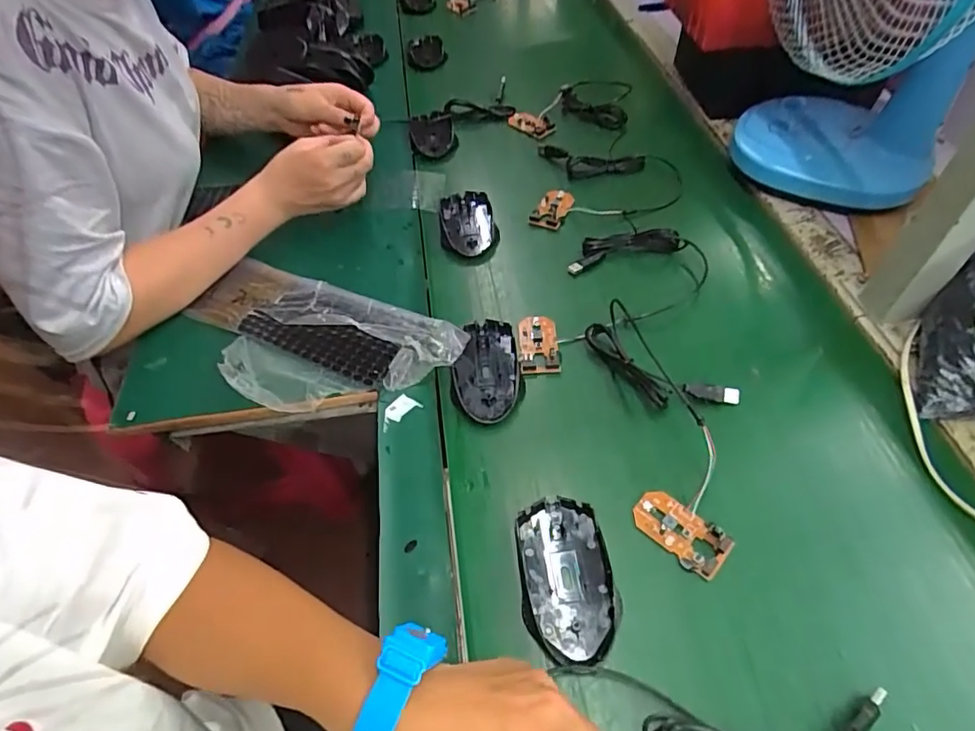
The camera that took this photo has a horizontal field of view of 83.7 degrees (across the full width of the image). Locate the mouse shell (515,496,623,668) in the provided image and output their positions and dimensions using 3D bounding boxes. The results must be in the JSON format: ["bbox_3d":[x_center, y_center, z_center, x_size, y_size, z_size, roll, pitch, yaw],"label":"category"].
[{"bbox_3d":[0.055,0.147,0.384,0.062,0.013,0.110,-7,52,-1],"label":"mouse shell"}]

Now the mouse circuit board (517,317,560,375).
[{"bbox_3d":[0.048,-0.021,0.515,0.036,0.013,0.068,-2,52,2],"label":"mouse circuit board"}]

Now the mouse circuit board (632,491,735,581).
[{"bbox_3d":[0.141,0.120,0.398,0.037,0.010,0.068,-39,59,-24],"label":"mouse circuit board"}]

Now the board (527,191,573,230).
[{"bbox_3d":[0.078,-0.188,0.647,0.037,0.007,0.069,19,56,18],"label":"board"}]

